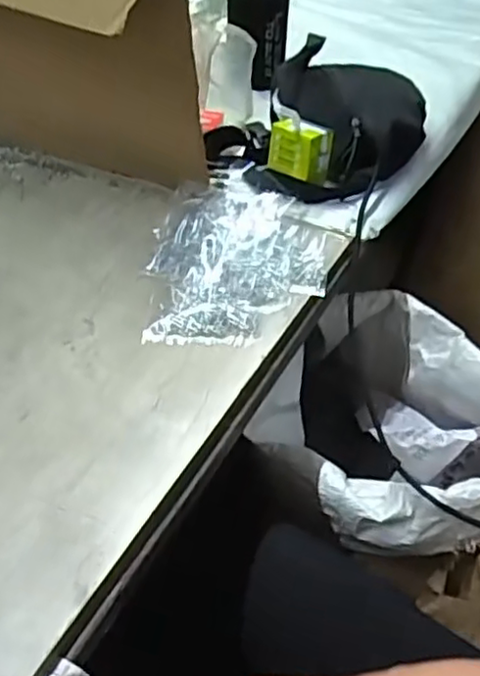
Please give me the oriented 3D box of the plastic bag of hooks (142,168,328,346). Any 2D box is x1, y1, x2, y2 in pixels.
[{"bbox_3d":[-0.002,-0.085,0.629,0.156,0.019,0.232,-2,42,-1],"label":"plastic bag of hooks"}]

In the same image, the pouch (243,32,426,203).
[{"bbox_3d":[0.118,-0.253,0.777,0.178,0.074,0.286,7,43,9],"label":"pouch"}]

